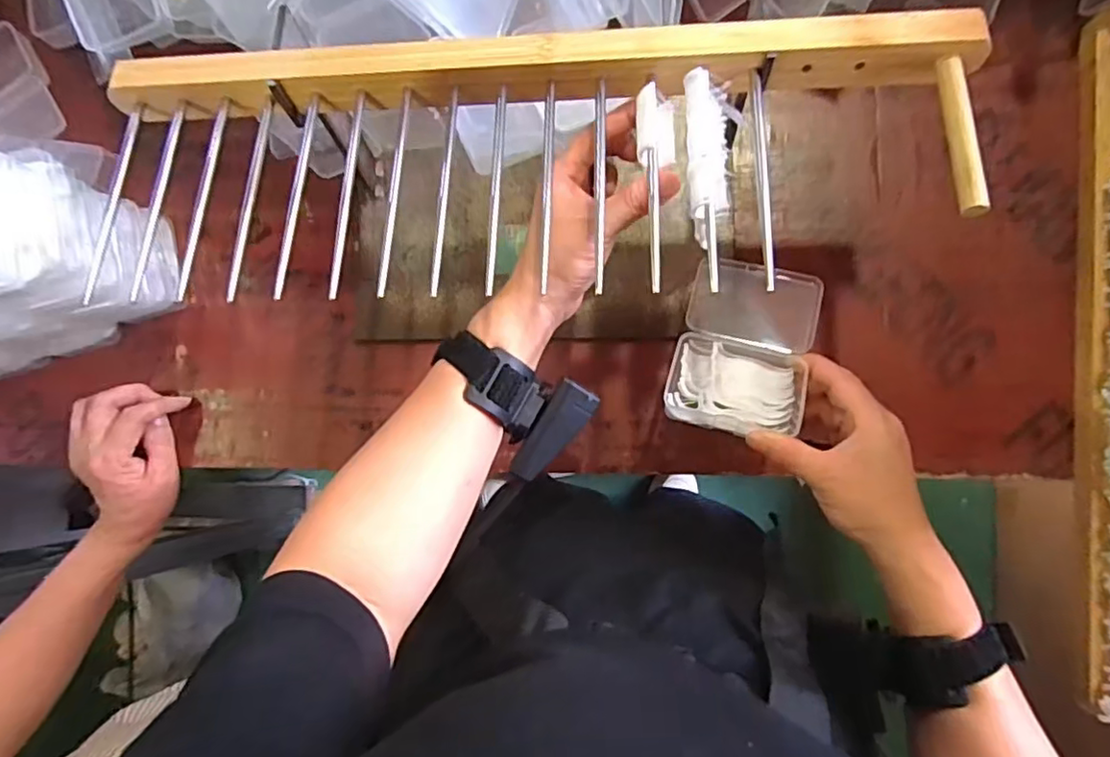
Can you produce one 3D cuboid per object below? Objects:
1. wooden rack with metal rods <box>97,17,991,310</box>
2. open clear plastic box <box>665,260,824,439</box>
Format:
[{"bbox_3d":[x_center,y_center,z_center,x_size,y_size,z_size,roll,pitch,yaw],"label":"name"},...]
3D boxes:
[{"bbox_3d":[-0.022,-0.120,0.347,0.494,0.036,0.147,0,85,6],"label":"wooden rack with metal rods"},{"bbox_3d":[0.130,-0.021,0.428,0.087,0.037,0.119,17,87,7],"label":"open clear plastic box"}]

